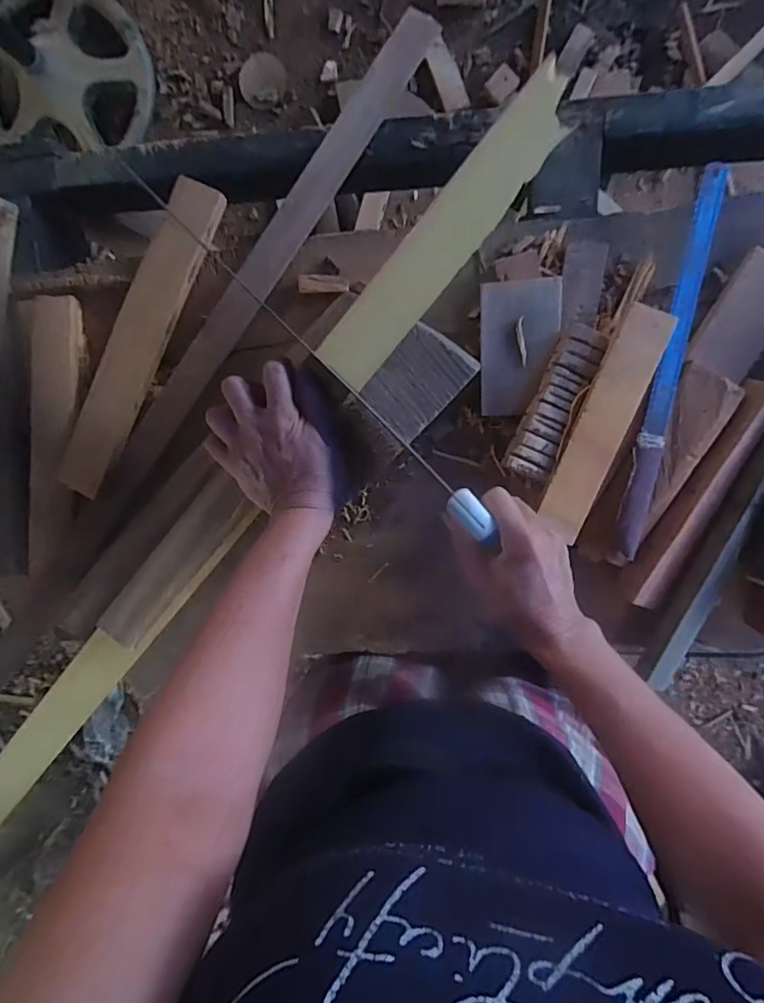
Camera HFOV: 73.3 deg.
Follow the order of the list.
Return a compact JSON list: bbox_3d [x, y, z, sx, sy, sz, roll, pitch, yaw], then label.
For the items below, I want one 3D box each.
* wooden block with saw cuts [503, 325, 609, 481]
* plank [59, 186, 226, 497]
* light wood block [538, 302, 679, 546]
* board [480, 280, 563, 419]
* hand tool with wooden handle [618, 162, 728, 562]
[{"bbox_3d":[0.151,-0.085,0.445,0.039,0.014,0.132,23,99,2],"label":"wooden block with saw cuts"},{"bbox_3d":[-0.235,-0.154,0.495,0.055,0.013,0.313,25,103,2],"label":"plank"},{"bbox_3d":[0.189,-0.064,0.437,0.045,0.015,0.194,22,103,3],"label":"light wood block"},{"bbox_3d":[0.123,-0.136,0.457,0.066,0.012,0.113,-1,101,8],"label":"board"},{"bbox_3d":[0.240,-0.109,0.433,0.025,0.012,0.318,9,102,5],"label":"hand tool with wooden handle"}]

